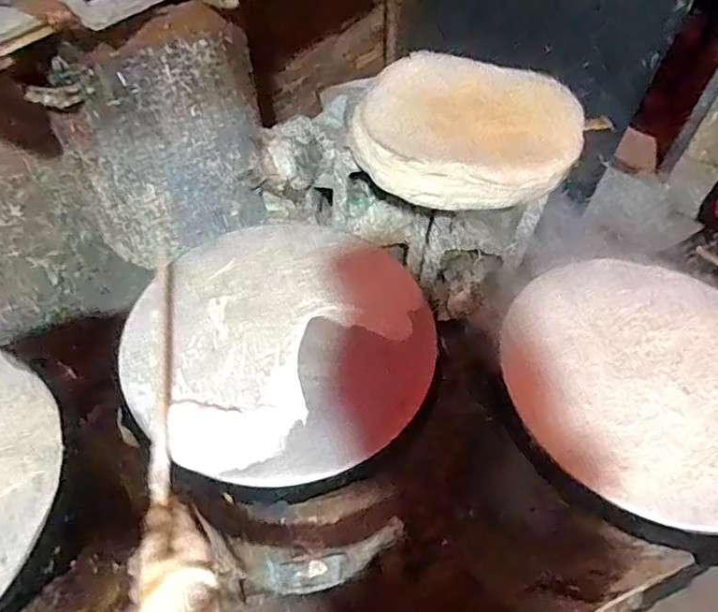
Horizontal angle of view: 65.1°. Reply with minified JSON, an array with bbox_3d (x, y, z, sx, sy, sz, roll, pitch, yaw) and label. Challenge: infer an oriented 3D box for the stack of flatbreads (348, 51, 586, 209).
[{"bbox_3d":[0.186,-0.316,0.989,0.393,0.075,0.358,9,51,4],"label":"stack of flatbreads"}]

